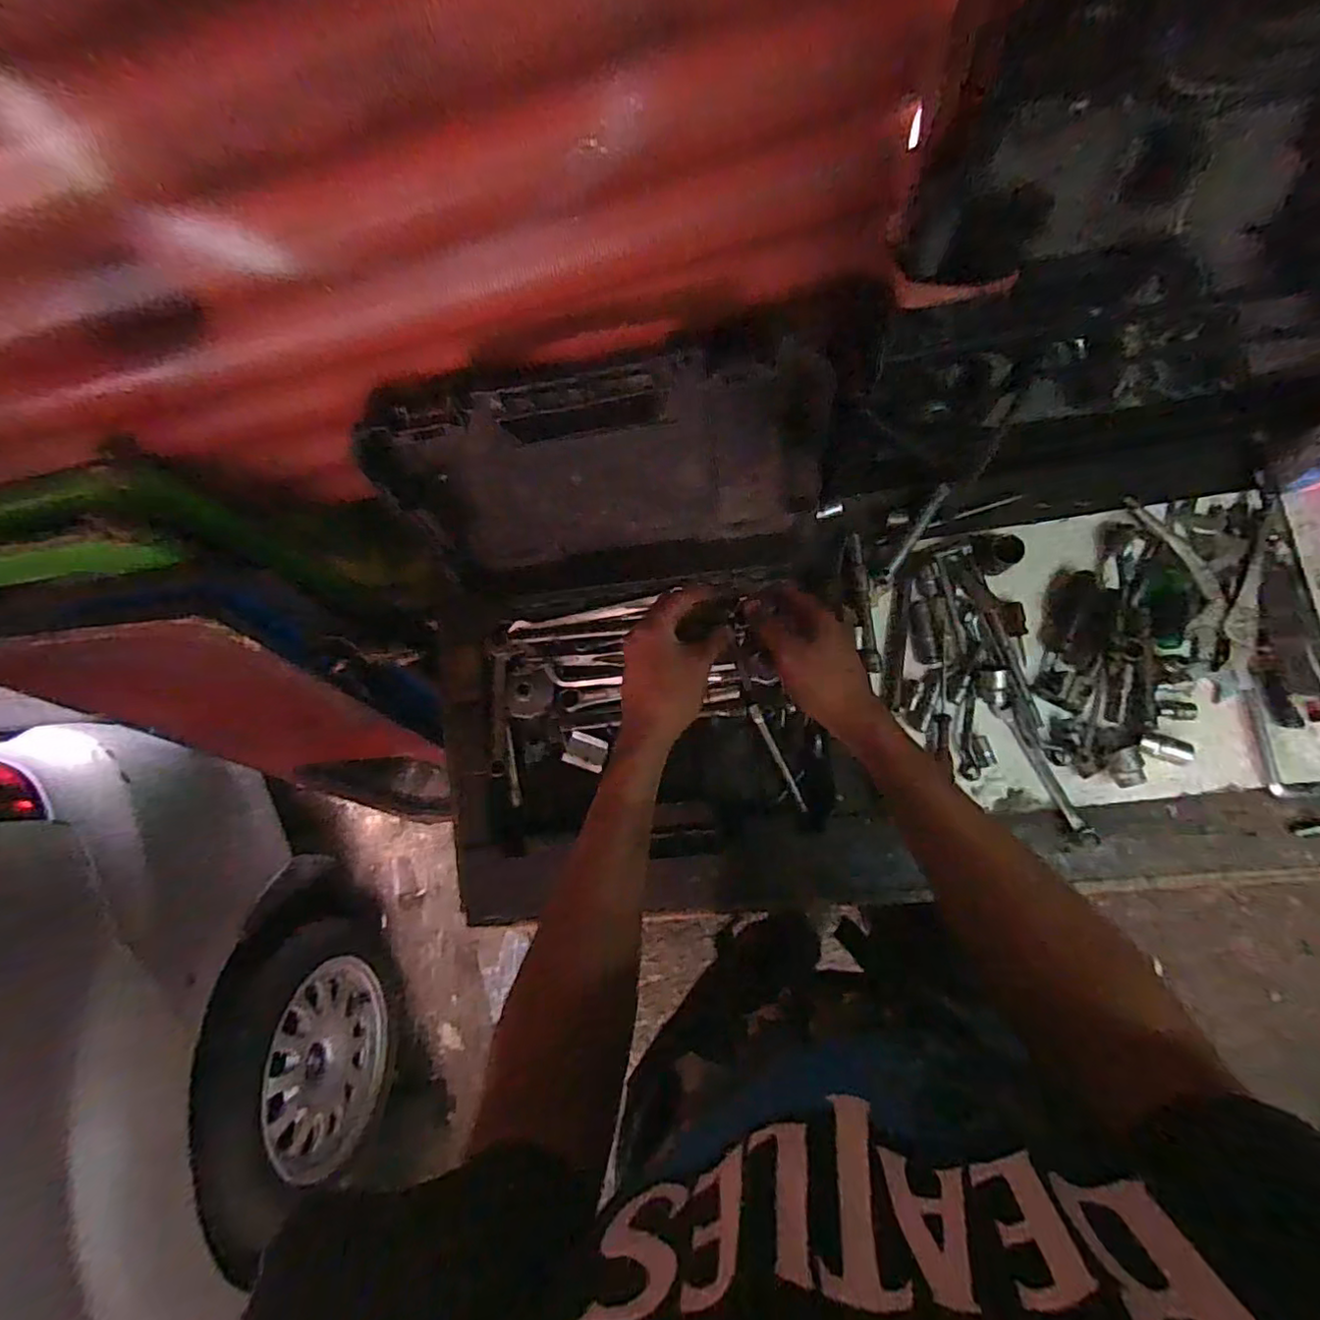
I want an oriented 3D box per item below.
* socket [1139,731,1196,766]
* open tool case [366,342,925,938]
[{"bbox_3d":[0.602,0.105,0.737,0.061,0.028,0.028,17,81,10],"label":"socket"},{"bbox_3d":[-0.038,0.017,0.711,0.524,0.266,0.547,-7,81,5],"label":"open tool case"}]

